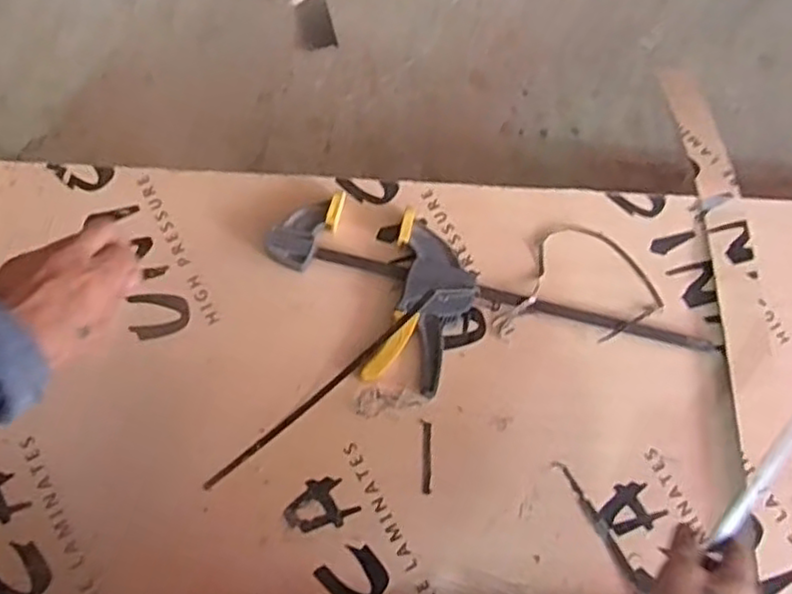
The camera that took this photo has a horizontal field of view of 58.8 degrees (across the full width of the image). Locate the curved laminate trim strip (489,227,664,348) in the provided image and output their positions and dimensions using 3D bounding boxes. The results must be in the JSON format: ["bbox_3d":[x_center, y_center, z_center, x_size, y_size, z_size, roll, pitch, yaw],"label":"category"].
[{"bbox_3d":[0.177,-0.005,0.724,0.171,0.017,0.128,-31,77,-6],"label":"curved laminate trim strip"}]

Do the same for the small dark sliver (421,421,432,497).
[{"bbox_3d":[0.030,0.153,0.672,0.008,0.004,0.068,1,76,2],"label":"small dark sliver"}]

